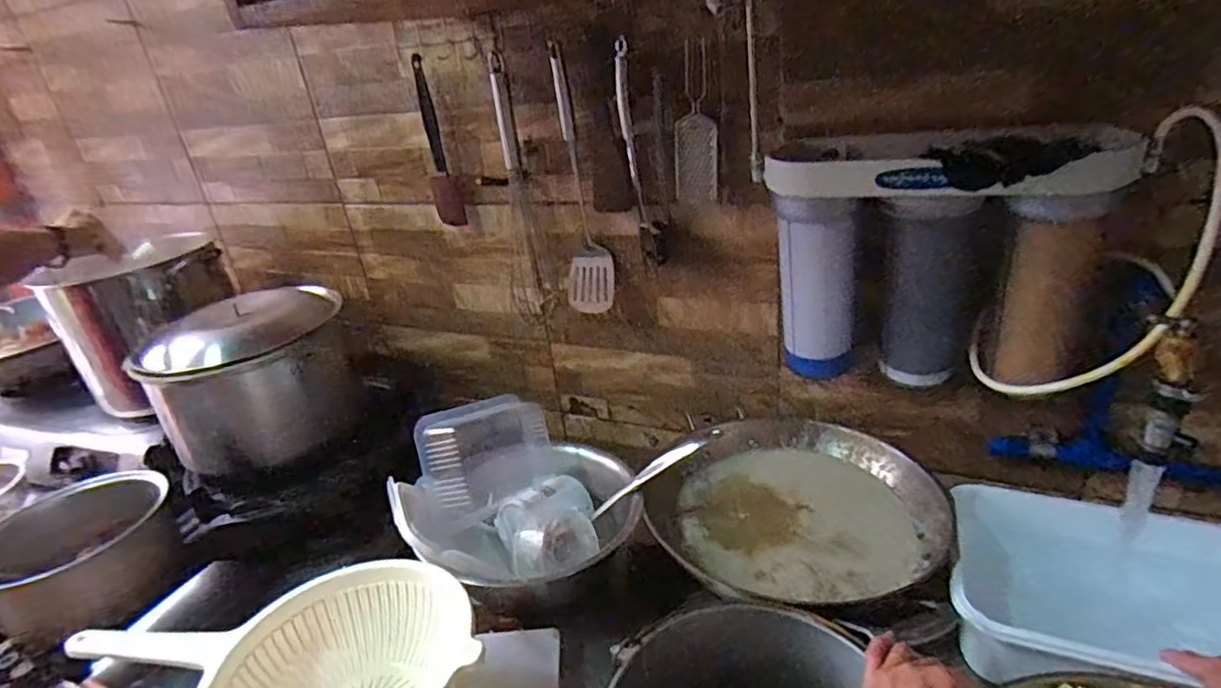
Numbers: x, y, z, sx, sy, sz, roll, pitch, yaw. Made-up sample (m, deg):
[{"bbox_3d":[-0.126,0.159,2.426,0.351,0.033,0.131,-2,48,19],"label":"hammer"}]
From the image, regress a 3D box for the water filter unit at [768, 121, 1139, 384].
[{"bbox_3d":[0.362,-0.088,0.719,0.328,0.287,0.142,16,35,38],"label":"water filter unit"}]

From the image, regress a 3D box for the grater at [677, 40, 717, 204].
[{"bbox_3d":[0.110,-0.280,0.797,0.054,0.190,0.011,5,30,23],"label":"grater"}]

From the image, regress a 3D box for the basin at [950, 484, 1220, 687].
[{"bbox_3d":[0.501,0.261,0.615,0.287,0.105,0.239,7,30,26],"label":"basin"}]

